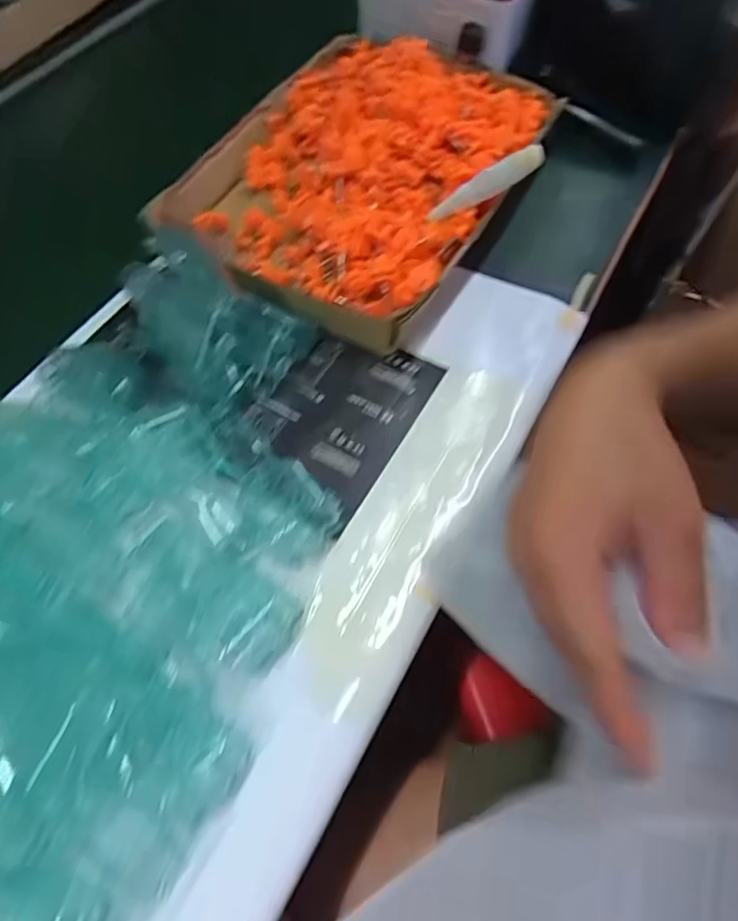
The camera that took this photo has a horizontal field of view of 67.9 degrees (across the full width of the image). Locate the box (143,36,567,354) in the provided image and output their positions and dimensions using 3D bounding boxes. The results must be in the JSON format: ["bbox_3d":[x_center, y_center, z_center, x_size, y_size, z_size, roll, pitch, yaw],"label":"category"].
[{"bbox_3d":[-0.001,-0.299,0.540,0.304,0.076,0.369,37,68,17],"label":"box"}]

